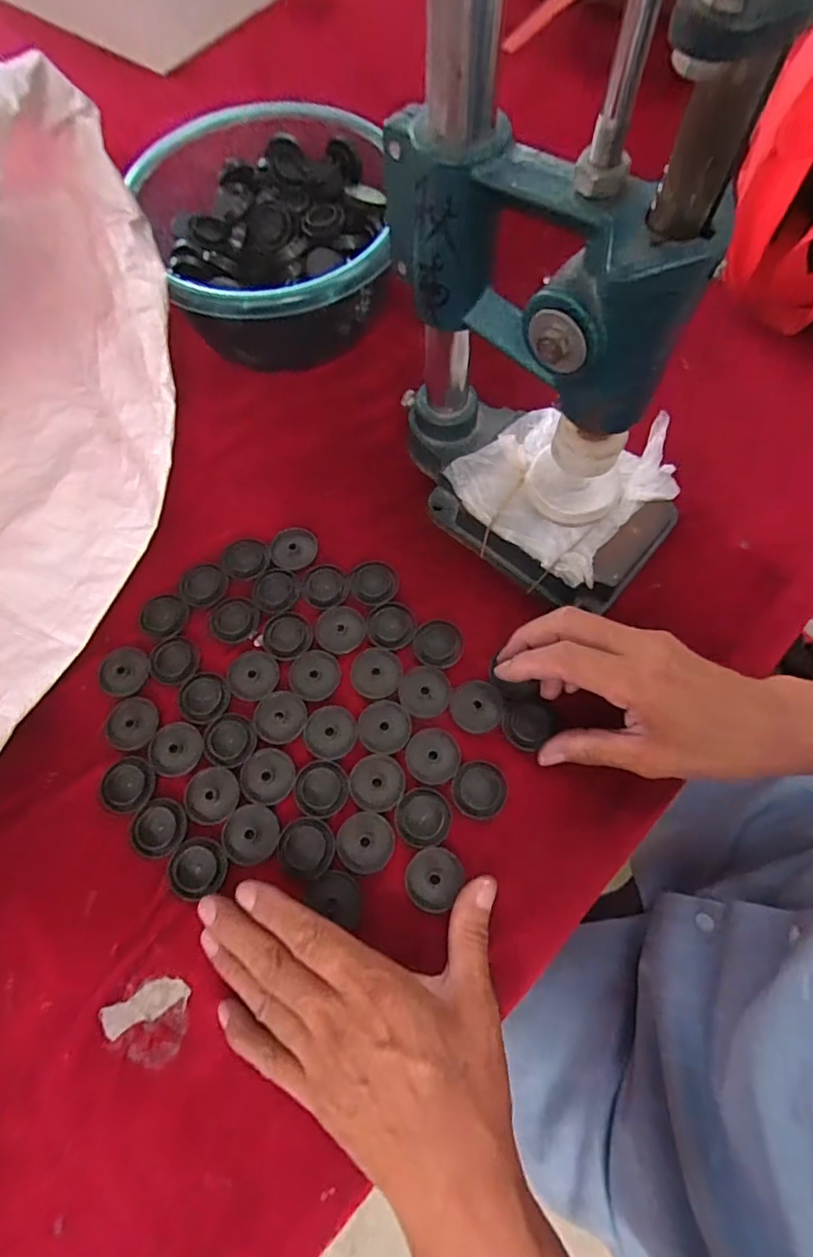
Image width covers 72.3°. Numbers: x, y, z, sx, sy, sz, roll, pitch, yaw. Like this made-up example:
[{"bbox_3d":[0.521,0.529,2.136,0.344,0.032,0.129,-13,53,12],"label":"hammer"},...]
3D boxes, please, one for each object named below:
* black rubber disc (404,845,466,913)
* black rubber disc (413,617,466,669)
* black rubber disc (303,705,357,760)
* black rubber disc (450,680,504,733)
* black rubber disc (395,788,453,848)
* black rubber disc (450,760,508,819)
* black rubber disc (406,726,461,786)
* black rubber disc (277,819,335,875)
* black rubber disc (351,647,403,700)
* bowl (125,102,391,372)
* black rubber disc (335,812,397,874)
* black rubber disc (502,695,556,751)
[{"bbox_3d":[0.015,0.141,0.314,0.030,0.005,0.032,-1,70,2],"label":"black rubber disc"},{"bbox_3d":[0.021,0.009,0.363,0.032,0.004,0.031,-1,70,2],"label":"black rubber disc"},{"bbox_3d":[-0.048,0.064,0.347,0.032,0.004,0.032,-1,70,2],"label":"black rubber disc"},{"bbox_3d":[0.044,0.048,0.348,0.031,0.004,0.032,-1,70,2],"label":"black rubber disc"},{"bbox_3d":[0.010,0.110,0.327,0.032,0.004,0.032,-1,70,2],"label":"black rubber disc"},{"bbox_3d":[0.043,0.095,0.330,0.031,0.004,0.032,-1,70,2],"label":"black rubber disc"},{"bbox_3d":[0.016,0.077,0.338,0.032,0.004,0.032,10,71,6],"label":"black rubber disc"},{"bbox_3d":[-0.058,0.126,0.322,0.032,0.004,0.030,-1,70,2],"label":"black rubber disc"},{"bbox_3d":[-0.019,0.028,0.358,0.032,0.004,0.032,-1,70,2],"label":"black rubber disc"},{"bbox_3d":[-0.105,-0.297,0.439,0.170,0.086,0.201,1,70,2],"label":"bowl"},{"bbox_3d":[-0.024,0.124,0.323,0.032,0.004,0.032,-1,70,2],"label":"black rubber disc"},{"bbox_3d":[0.075,0.058,0.342,0.030,0.004,0.031,-1,70,2],"label":"black rubber disc"}]

